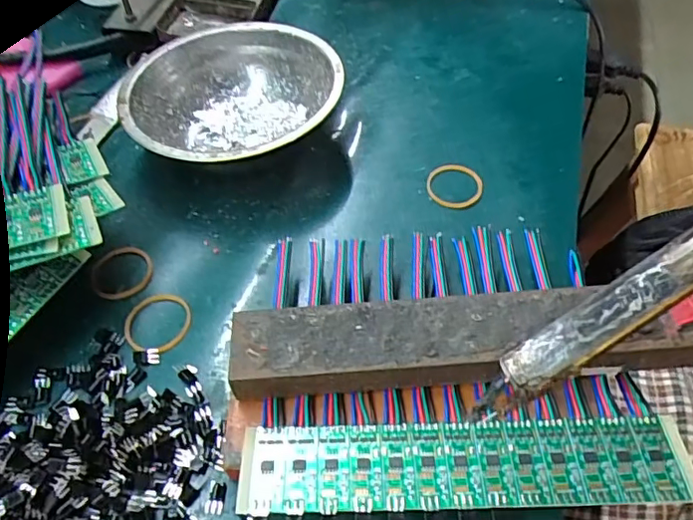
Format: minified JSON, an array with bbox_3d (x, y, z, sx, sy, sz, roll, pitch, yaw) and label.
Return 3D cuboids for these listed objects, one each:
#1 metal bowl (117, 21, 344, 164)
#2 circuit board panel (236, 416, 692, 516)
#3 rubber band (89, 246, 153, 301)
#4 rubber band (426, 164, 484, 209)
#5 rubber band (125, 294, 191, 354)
[{"bbox_3d":[-0.066,-0.091,0.341,0.120,0.041,0.123,-1,52,2],"label":"metal bowl"},{"bbox_3d":[0.043,0.076,0.209,0.163,0.004,0.033,-2,49,1],"label":"circuit board panel"},{"bbox_3d":[-0.117,0.006,0.292,0.031,0.004,0.032,-1,52,2],"label":"rubber band"},{"bbox_3d":[0.062,-0.044,0.320,0.032,0.004,0.033,-1,52,2],"label":"rubber band"},{"bbox_3d":[-0.092,0.029,0.272,0.031,0.004,0.033,-1,52,2],"label":"rubber band"}]

